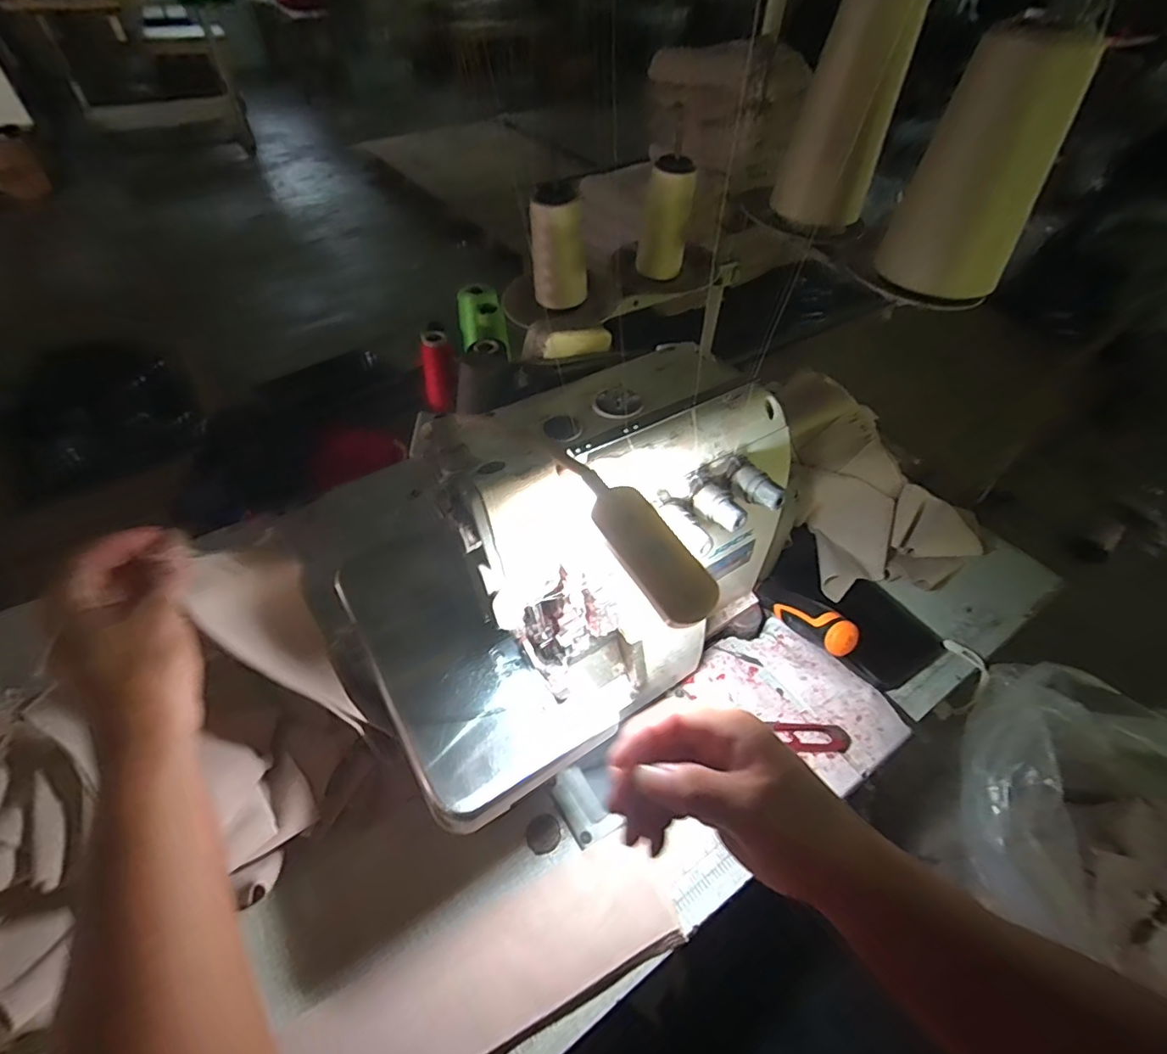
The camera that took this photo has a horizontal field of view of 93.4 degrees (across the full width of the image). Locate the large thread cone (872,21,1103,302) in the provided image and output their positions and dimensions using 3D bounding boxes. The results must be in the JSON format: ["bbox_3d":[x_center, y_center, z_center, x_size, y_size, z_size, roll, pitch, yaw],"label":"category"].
[{"bbox_3d":[0.308,-0.269,0.431,0.093,0.184,0.090,23,52,16],"label":"large thread cone"}]

